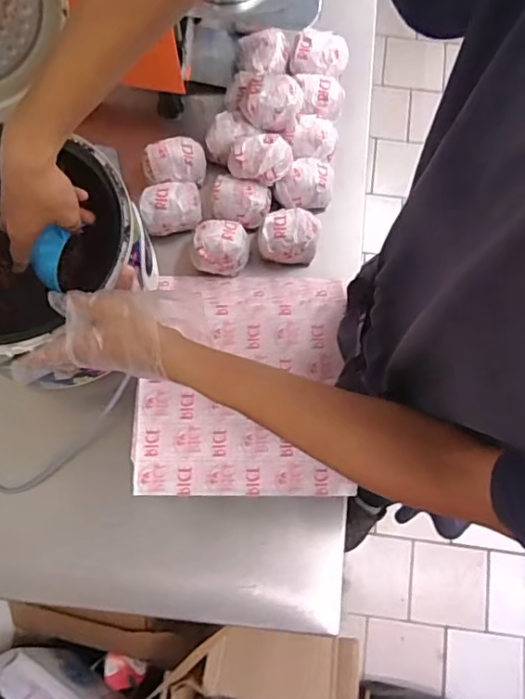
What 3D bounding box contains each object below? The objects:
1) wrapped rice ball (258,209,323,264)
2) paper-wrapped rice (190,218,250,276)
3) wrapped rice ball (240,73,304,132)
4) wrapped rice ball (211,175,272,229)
[{"bbox_3d":[0.035,-0.151,0.741,0.079,0.056,0.063,2,75,0],"label":"wrapped rice ball"},{"bbox_3d":[-0.055,-0.139,0.730,0.076,0.047,0.070,3,75,0],"label":"paper-wrapped rice"},{"bbox_3d":[0.010,-0.337,0.746,0.089,0.051,0.070,10,75,2],"label":"wrapped rice ball"},{"bbox_3d":[-0.030,-0.200,0.745,0.077,0.045,0.050,15,76,3],"label":"wrapped rice ball"}]

